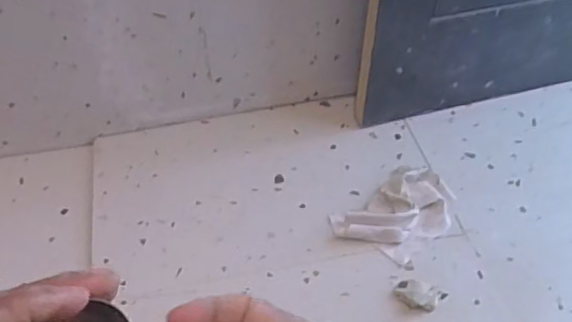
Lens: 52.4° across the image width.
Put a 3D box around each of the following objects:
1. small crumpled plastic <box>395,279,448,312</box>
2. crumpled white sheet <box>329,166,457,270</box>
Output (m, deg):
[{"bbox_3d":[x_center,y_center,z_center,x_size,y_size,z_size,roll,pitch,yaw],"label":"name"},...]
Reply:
[{"bbox_3d":[0.199,0.198,0.864,0.072,0.018,0.049,16,49,16],"label":"small crumpled plastic"},{"bbox_3d":[0.192,0.082,0.972,0.142,0.028,0.205,34,56,29],"label":"crumpled white sheet"}]

